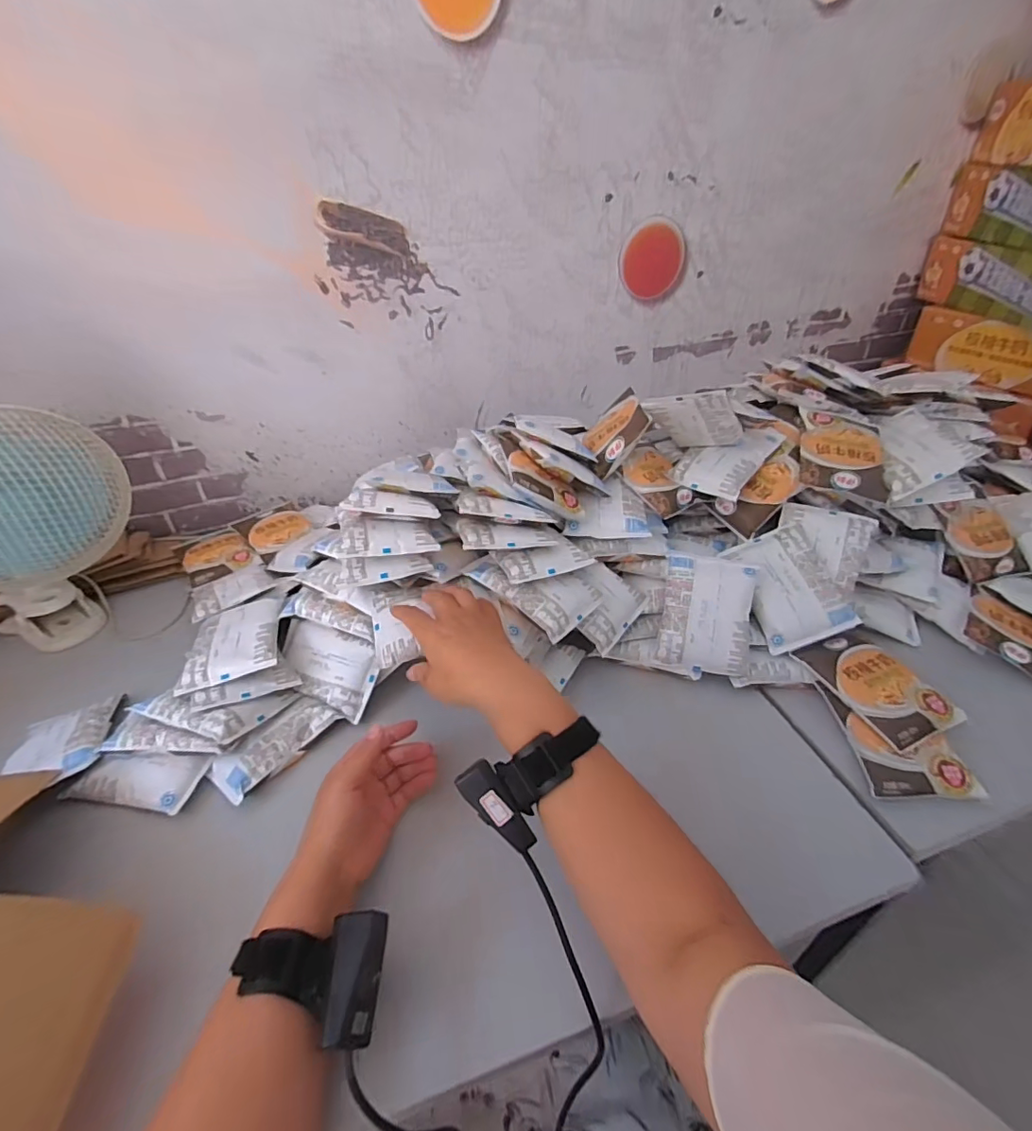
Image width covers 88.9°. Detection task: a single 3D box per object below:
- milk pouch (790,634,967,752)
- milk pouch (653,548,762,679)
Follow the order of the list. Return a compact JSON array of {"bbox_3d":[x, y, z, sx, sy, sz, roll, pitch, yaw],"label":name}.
[{"bbox_3d":[0.367,0.119,0.539,0.089,0.019,0.126,-16,39,-16],"label":"milk pouch"},{"bbox_3d":[0.210,0.052,0.578,0.092,0.019,0.124,9,83,18],"label":"milk pouch"}]

